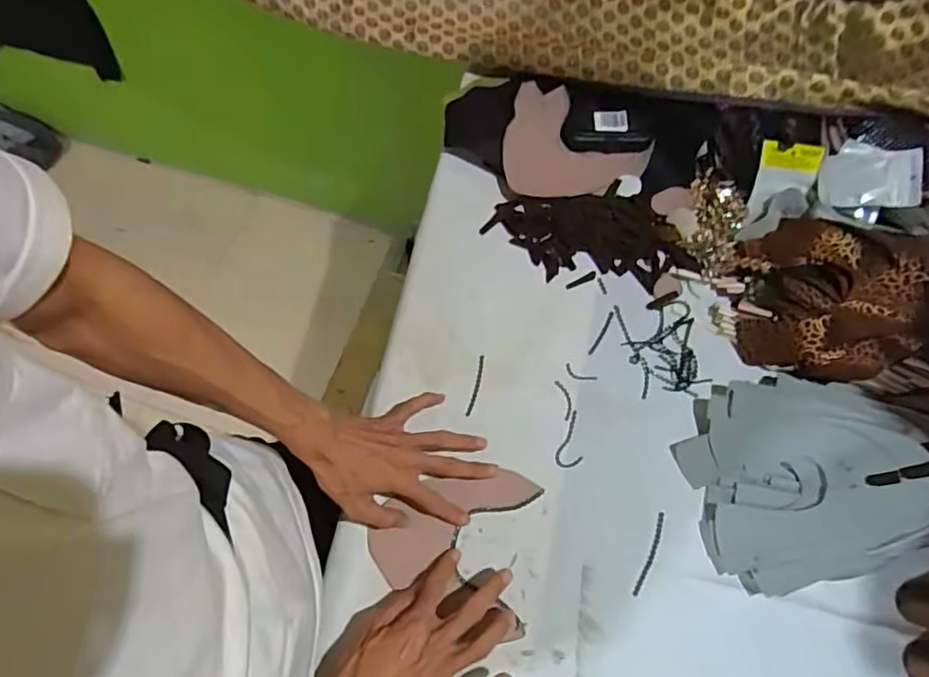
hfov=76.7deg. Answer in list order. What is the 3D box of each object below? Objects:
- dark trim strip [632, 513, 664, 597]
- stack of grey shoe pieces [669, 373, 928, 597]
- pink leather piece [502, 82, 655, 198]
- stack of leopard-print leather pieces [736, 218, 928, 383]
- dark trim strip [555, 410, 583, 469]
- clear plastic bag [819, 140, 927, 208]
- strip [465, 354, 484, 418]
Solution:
[{"bbox_3d":[0.190,0.221,0.601,0.010,0.004,0.087,23,70,9],"label":"dark trim strip"},{"bbox_3d":[0.358,0.128,0.586,0.245,0.093,0.208,-10,69,-4],"label":"stack of grey shoe pieces"},{"bbox_3d":[0.141,-0.253,0.741,0.177,0.030,0.161,3,68,1],"label":"pink leather piece"},{"bbox_3d":[0.420,-0.039,0.652,0.204,0.081,0.169,7,69,3],"label":"stack of leopard-print leather pieces"},{"bbox_3d":[0.121,0.112,0.638,0.028,0.004,0.064,23,70,9],"label":"dark trim strip"},{"bbox_3d":[0.469,-0.192,0.681,0.099,0.011,0.084,2,80,33],"label":"clear plastic bag"},{"bbox_3d":[0.013,0.053,0.655,0.007,0.004,0.071,13,69,5],"label":"strip"}]

